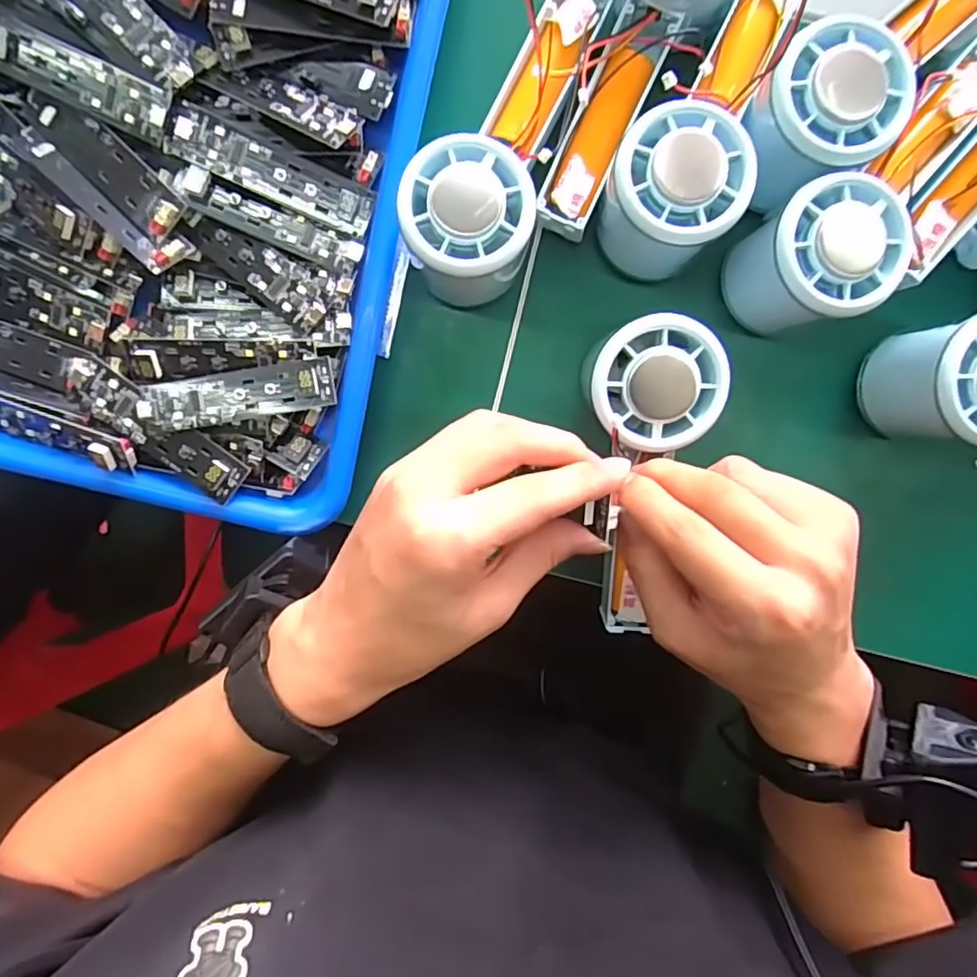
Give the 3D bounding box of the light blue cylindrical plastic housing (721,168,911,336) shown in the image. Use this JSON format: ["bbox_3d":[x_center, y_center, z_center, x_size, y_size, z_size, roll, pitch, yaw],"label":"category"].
[{"bbox_3d":[0.145,-0.103,0.272,0.057,0.060,0.054,0,95,1],"label":"light blue cylindrical plastic housing"}]

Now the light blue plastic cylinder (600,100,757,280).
[{"bbox_3d":[0.081,-0.132,0.273,0.055,0.062,0.058,0,95,1],"label":"light blue plastic cylinder"}]

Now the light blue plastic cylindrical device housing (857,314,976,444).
[{"bbox_3d":[0.215,-0.049,0.277,0.060,0.063,0.055,0,95,1],"label":"light blue plastic cylindrical device housing"}]

